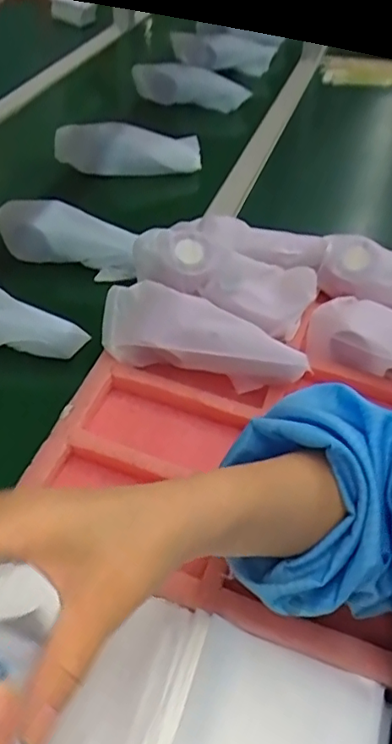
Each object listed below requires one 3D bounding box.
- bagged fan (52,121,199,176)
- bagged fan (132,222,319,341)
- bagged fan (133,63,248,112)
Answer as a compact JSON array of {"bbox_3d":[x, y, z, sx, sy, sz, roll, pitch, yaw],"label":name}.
[{"bbox_3d":[-0.100,-0.334,0.861,0.209,0.073,0.045,-4,47,-7],"label":"bagged fan"},{"bbox_3d":[0.028,-0.098,0.591,0.184,0.060,0.060,20,48,15],"label":"bagged fan"},{"bbox_3d":[-0.010,-0.516,1.040,0.205,0.075,0.033,4,46,1],"label":"bagged fan"}]

